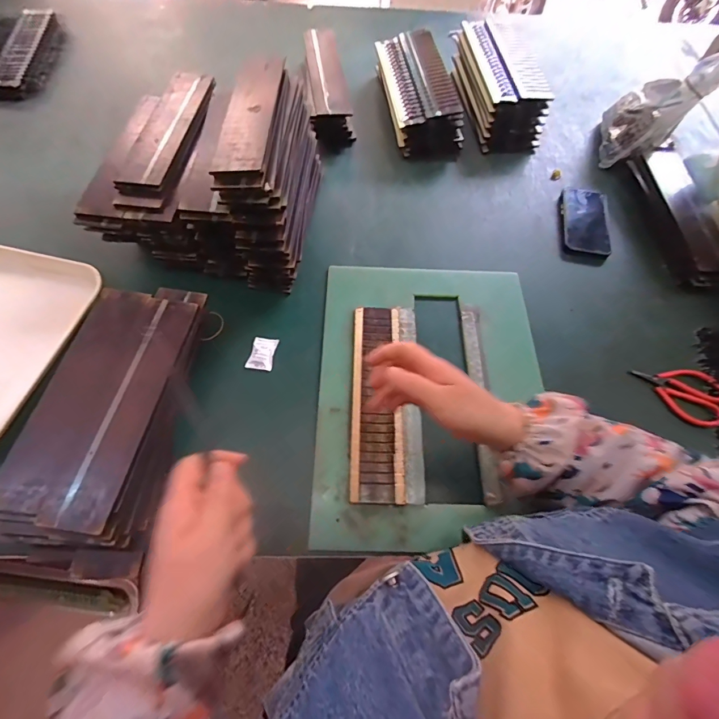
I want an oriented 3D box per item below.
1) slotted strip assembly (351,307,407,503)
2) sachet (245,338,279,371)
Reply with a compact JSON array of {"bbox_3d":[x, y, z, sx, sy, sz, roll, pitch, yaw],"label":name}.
[{"bbox_3d":[0.023,0.044,0.485,0.063,0.006,0.262,1,63,-3],"label":"slotted strip assembly"},{"bbox_3d":[-0.134,-0.008,0.519,0.033,0.006,0.048,9,62,2],"label":"sachet"}]

